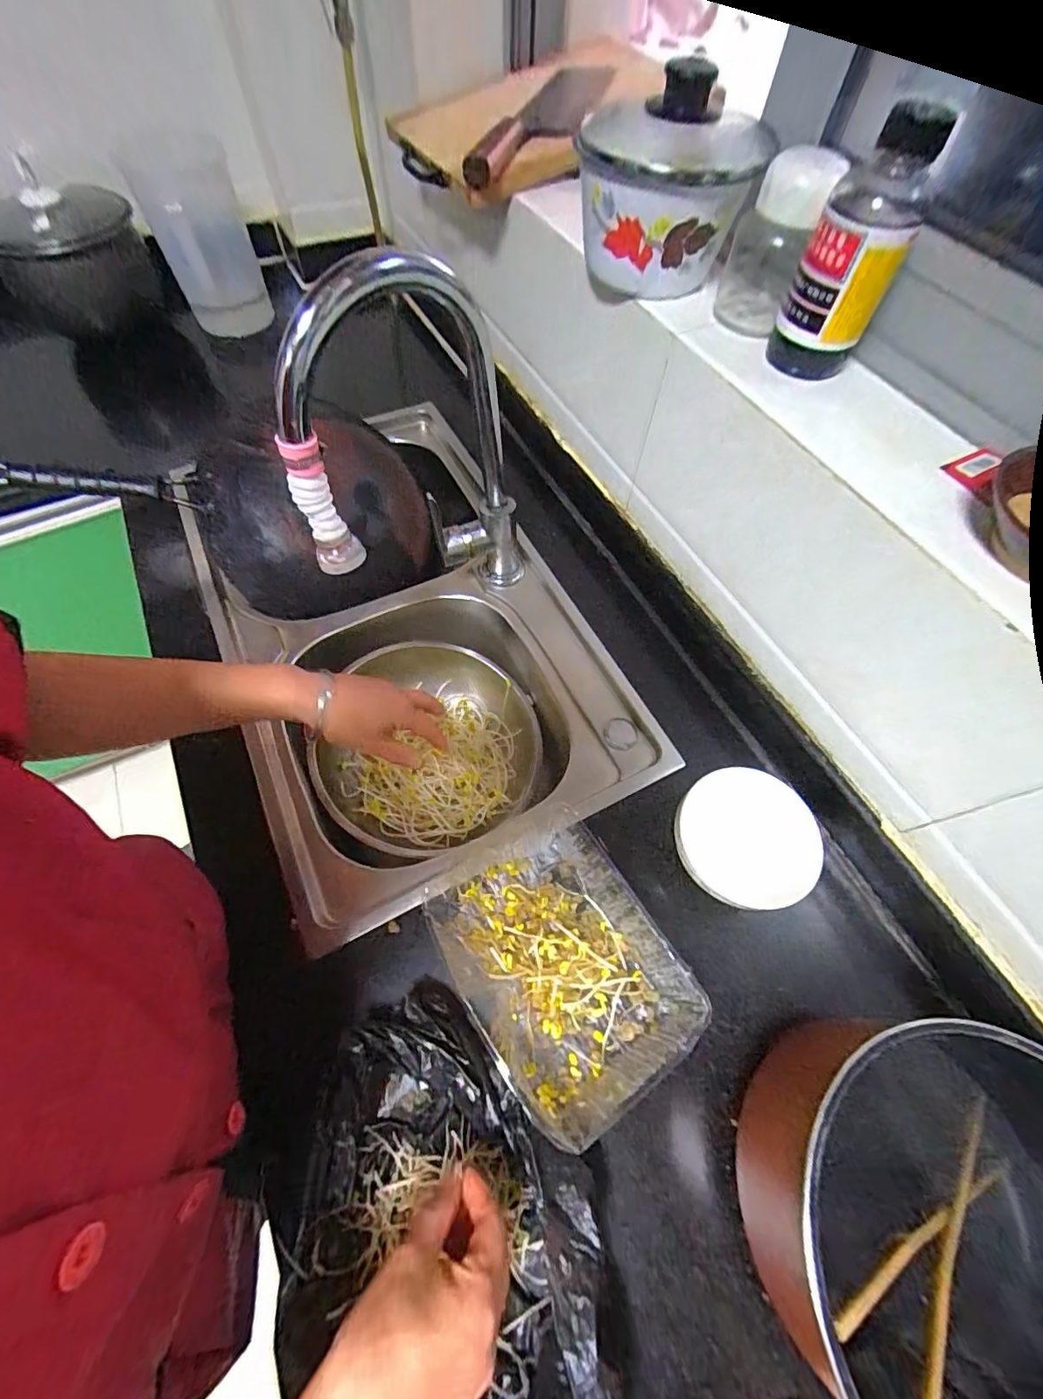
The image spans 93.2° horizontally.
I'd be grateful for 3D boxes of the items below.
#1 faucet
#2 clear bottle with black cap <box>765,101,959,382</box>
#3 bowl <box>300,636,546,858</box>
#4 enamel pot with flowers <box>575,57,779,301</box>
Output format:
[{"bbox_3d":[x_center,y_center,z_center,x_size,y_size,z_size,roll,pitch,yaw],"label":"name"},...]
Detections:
[{"bbox_3d":[-0.096,-0.201,0.487,0.248,0.368,0.072,-38,70,-19],"label":"faucet"},{"bbox_3d":[0.240,-0.319,0.361,0.064,0.147,0.055,25,64,10],"label":"clear bottle with black cap"},{"bbox_3d":[-0.123,0.058,0.651,0.279,0.120,0.286,1,62,-2],"label":"bowl"},{"bbox_3d":[0.125,-0.447,0.436,0.149,0.134,0.140,1,62,-2],"label":"enamel pot with flowers"}]

